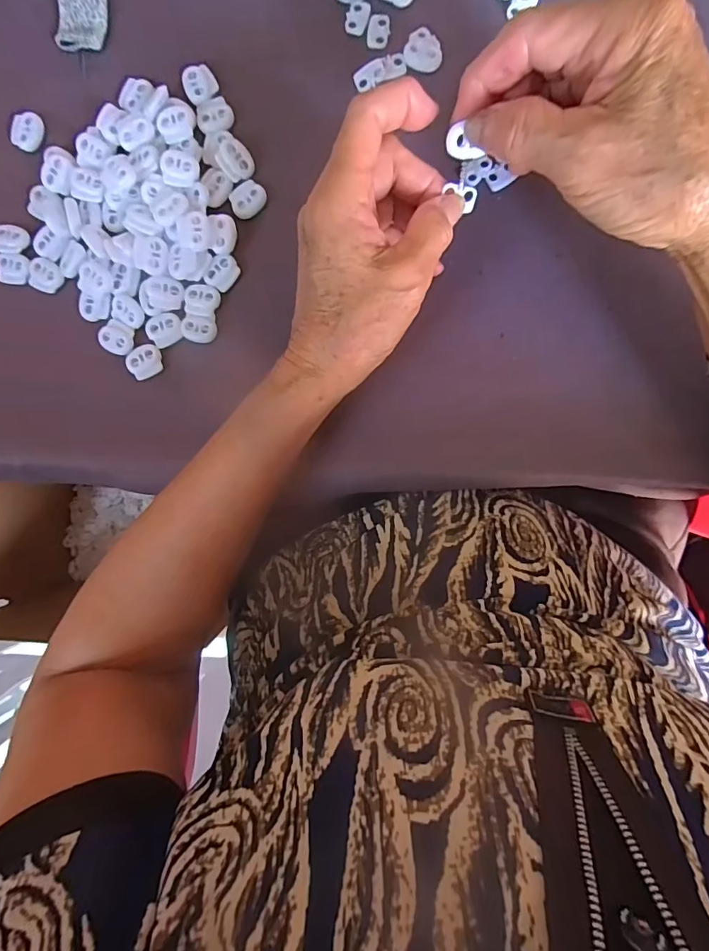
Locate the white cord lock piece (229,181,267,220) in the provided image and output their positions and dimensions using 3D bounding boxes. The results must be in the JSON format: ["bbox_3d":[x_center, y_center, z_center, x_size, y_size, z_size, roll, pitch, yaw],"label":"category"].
[{"bbox_3d":[-0.065,-0.168,0.284,0.022,0.004,0.019,-32,89,5],"label":"white cord lock piece"}]

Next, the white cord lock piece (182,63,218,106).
[{"bbox_3d":[-0.094,-0.238,0.283,0.019,0.004,0.020,-31,89,5],"label":"white cord lock piece"}]

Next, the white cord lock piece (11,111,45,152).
[{"bbox_3d":[-0.206,-0.217,0.295,0.013,0.009,0.023,33,94,3],"label":"white cord lock piece"}]

